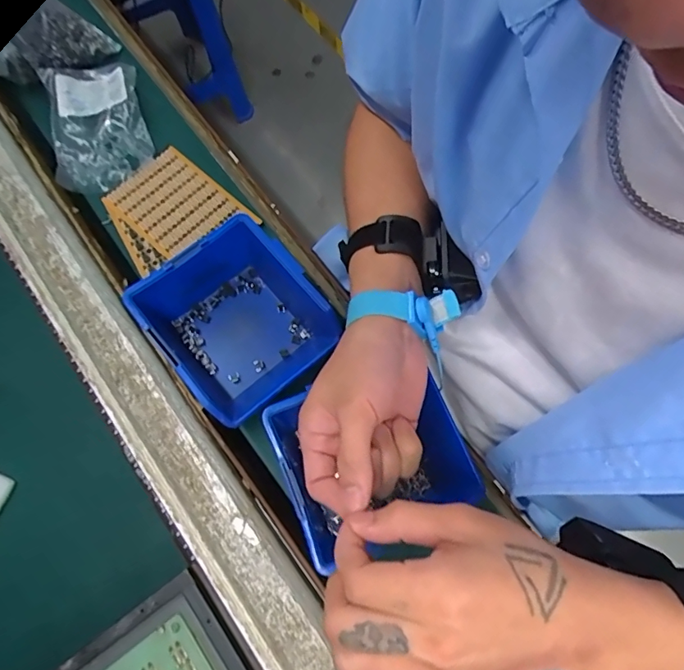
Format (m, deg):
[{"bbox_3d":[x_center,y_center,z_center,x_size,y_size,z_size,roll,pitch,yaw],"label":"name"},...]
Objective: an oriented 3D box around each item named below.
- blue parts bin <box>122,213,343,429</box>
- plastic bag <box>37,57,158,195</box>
[{"bbox_3d":[-0.083,-0.008,0.401,0.120,0.066,0.129,-38,77,-13],"label":"blue parts bin"},{"bbox_3d":[-0.252,-0.220,0.491,0.091,0.042,0.166,-17,72,-8],"label":"plastic bag"}]

